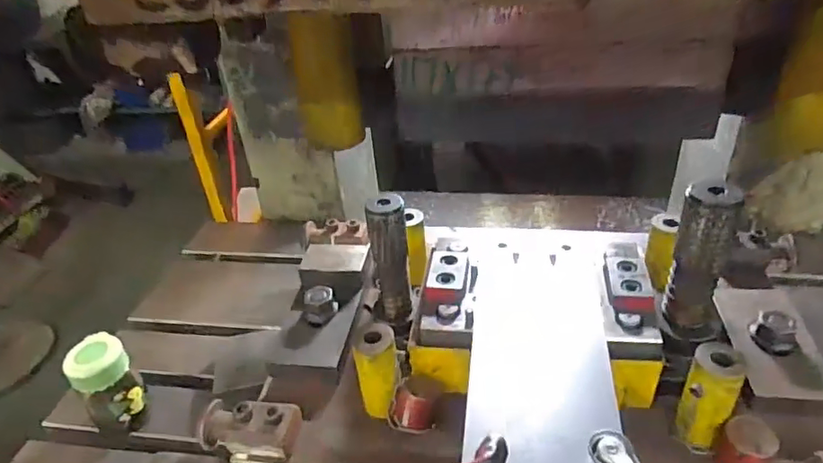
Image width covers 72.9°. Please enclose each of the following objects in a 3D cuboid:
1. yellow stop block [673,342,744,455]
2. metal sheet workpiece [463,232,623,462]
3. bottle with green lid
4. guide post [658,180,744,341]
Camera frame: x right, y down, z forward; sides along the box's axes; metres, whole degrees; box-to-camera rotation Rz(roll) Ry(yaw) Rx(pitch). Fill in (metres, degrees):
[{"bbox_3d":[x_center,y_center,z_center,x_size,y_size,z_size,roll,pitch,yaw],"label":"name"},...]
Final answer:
[{"bbox_3d":[0.258,0.146,0.485,0.040,0.100,0.042,18,40,30],"label":"yellow stop block"},{"bbox_3d":[0.119,0.090,0.526,0.120,0.007,0.299,1,37,11],"label":"metal sheet workpiece"},{"bbox_3d":[-0.376,0.195,0.697,0.064,0.131,0.056,-29,41,-31],"label":"bottle with green lid"},{"bbox_3d":[0.272,0.034,0.523,0.056,0.163,0.044,18,40,30],"label":"guide post"}]

